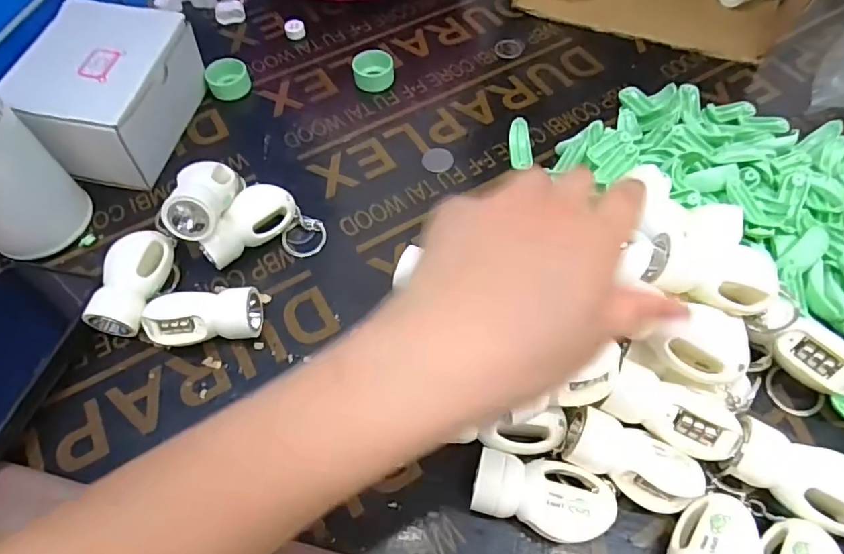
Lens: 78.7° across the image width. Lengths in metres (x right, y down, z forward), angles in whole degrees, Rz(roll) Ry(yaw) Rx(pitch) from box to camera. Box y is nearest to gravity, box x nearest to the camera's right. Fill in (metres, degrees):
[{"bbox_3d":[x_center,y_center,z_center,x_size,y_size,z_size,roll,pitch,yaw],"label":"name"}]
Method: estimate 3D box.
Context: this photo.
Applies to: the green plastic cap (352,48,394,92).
[{"bbox_3d":[-0.040,-0.171,0.426,0.033,0.020,0.026,-3,59,1],"label":"green plastic cap"}]

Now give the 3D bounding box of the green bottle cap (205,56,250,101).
[{"bbox_3d":[-0.159,-0.164,0.424,0.026,0.021,0.031,39,68,22],"label":"green bottle cap"}]

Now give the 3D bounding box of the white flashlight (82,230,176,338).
[{"bbox_3d":[-0.176,0.004,0.316,0.031,0.026,0.061,1,59,3],"label":"white flashlight"}]

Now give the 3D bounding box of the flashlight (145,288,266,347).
[{"bbox_3d":[-0.129,0.024,0.303,0.063,0.026,0.029,-7,59,-2],"label":"flashlight"}]

